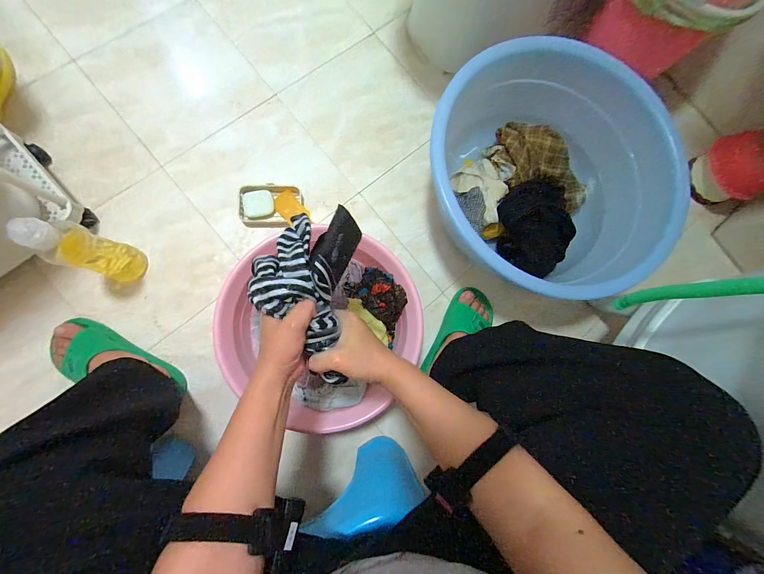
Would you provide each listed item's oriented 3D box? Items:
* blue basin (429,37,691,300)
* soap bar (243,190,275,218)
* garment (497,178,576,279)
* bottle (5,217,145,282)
[{"bbox_3d":[0.324,-0.250,0.673,0.468,0.177,0.457,1,83,-7],"label":"blue basin"},{"bbox_3d":[-0.272,-0.183,0.720,0.063,0.020,0.052,-7,85,-8],"label":"soap bar"},{"bbox_3d":[0.336,-0.128,0.725,0.160,0.067,0.207,-8,84,-8],"label":"garment"},{"bbox_3d":[-0.506,-0.057,0.564,0.058,0.240,0.078,12,83,-6],"label":"bottle"}]

